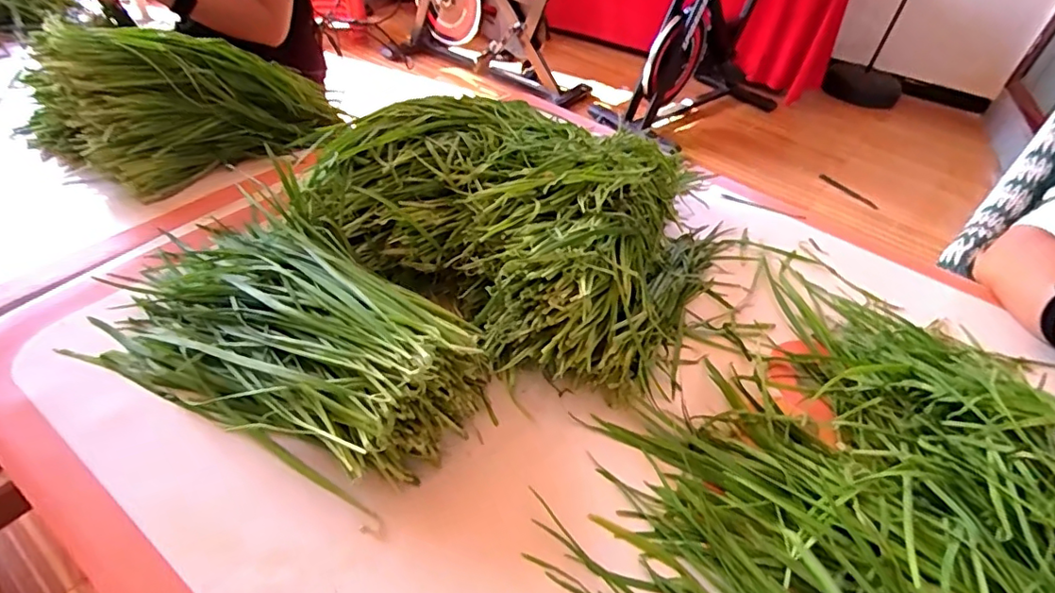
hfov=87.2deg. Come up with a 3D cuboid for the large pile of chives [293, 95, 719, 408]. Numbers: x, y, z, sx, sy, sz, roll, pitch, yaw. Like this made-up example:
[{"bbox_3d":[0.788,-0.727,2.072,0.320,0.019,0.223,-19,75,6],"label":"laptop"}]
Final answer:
[{"bbox_3d":[0.033,-0.090,0.586,0.372,0.123,0.357,27,46,20],"label":"large pile of chives"}]

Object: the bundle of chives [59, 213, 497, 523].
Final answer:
[{"bbox_3d":[-0.205,0.021,0.456,0.342,0.084,0.174,27,46,19],"label":"bundle of chives"}]

